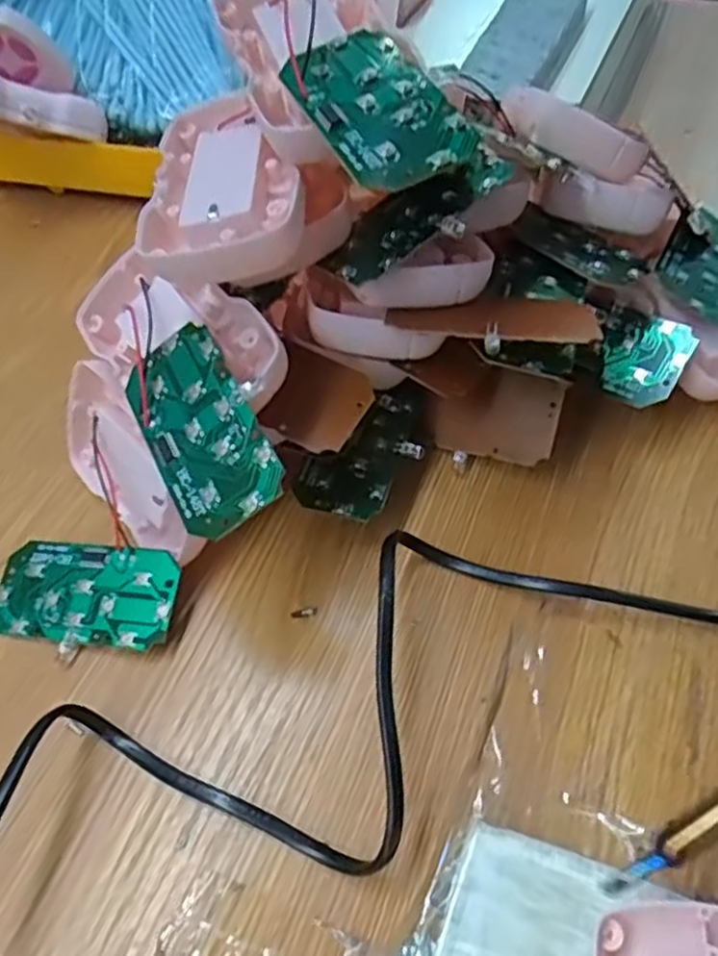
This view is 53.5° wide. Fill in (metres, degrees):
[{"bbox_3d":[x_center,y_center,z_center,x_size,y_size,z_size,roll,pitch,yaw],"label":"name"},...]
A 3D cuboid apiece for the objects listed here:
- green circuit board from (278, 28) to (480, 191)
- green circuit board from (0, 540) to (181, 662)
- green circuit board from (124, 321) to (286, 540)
[{"bbox_3d":[0.005,-0.110,0.211,0.037,0.012,0.072,-22,54,-13],"label":"green circuit board"},{"bbox_3d":[-0.104,0.045,0.268,0.072,0.004,0.040,3,68,14],"label":"green circuit board"},{"bbox_3d":[-0.052,-0.017,0.234,0.037,0.004,0.073,-35,67,9],"label":"green circuit board"}]

